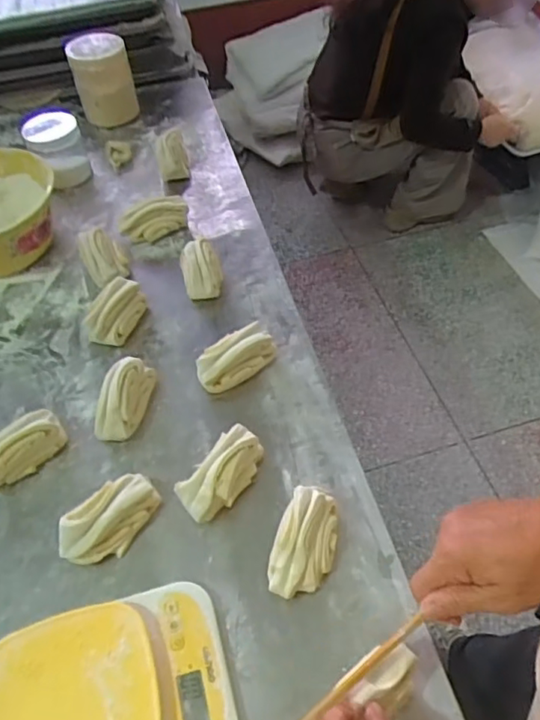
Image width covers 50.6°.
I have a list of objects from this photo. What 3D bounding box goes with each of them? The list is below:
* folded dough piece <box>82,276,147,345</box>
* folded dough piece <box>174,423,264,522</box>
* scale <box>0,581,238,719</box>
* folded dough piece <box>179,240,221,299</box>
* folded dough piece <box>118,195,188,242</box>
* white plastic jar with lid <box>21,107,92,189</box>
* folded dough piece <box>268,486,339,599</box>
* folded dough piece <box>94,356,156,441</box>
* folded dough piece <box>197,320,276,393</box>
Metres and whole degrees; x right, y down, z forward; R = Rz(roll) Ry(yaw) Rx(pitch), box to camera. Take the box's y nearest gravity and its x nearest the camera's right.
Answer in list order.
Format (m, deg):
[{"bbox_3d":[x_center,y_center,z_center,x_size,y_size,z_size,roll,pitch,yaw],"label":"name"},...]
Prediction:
[{"bbox_3d":[-0.193,-0.060,0.723,0.051,0.047,0.091,17,55,16],"label":"folded dough piece"},{"bbox_3d":[-0.047,0.115,0.579,0.045,0.045,0.100,31,60,24],"label":"folded dough piece"},{"bbox_3d":[-0.131,0.278,0.466,0.191,0.034,0.143,-15,53,-8],"label":"scale"},{"bbox_3d":[-0.092,-0.121,0.765,0.050,0.044,0.089,-13,53,-7],"label":"folded dough piece"},{"bbox_3d":[-0.169,-0.204,0.829,0.103,0.047,0.051,-16,53,-9],"label":"folded dough piece"},{"bbox_3d":[-0.340,-0.336,0.922,0.084,0.093,0.087,-2,52,2],"label":"white plastic jar with lid"},{"bbox_3d":[0.034,0.169,0.529,0.053,0.042,0.100,15,54,14],"label":"folded dough piece"},{"bbox_3d":[-0.165,0.041,0.640,0.049,0.050,0.100,6,53,8],"label":"folded dough piece"},{"bbox_3d":[-0.042,-0.003,0.668,0.098,0.045,0.048,-35,58,-22],"label":"folded dough piece"}]

